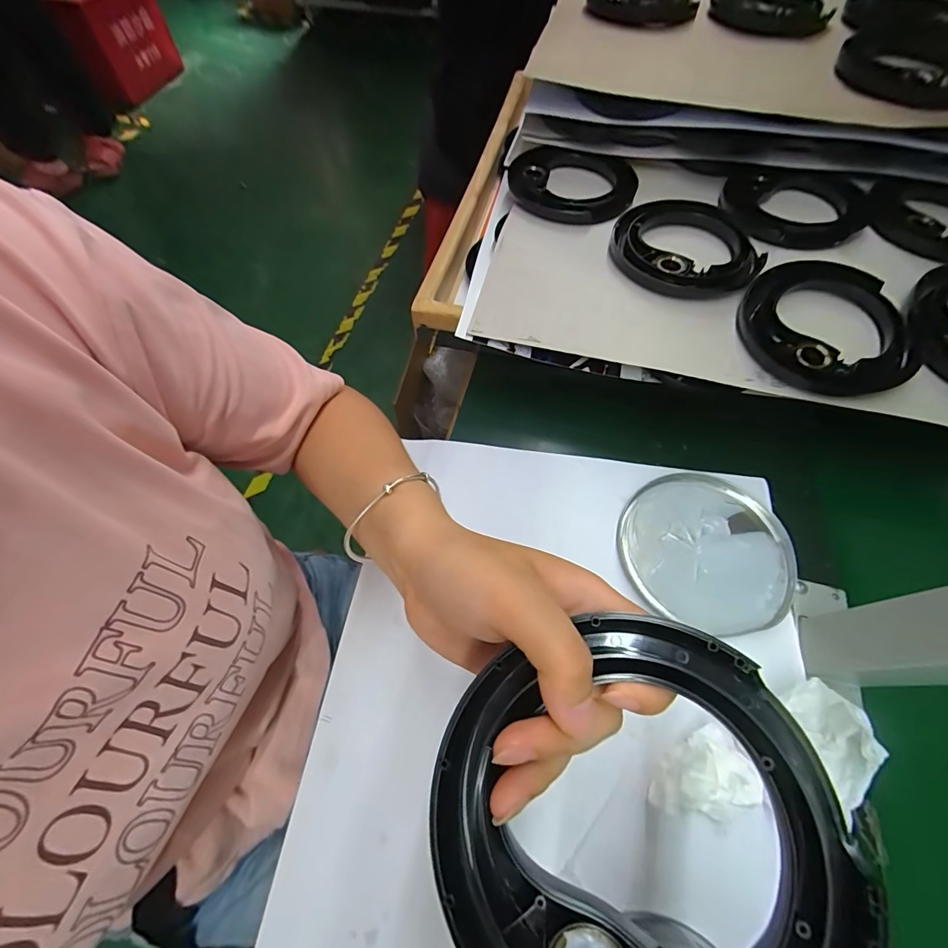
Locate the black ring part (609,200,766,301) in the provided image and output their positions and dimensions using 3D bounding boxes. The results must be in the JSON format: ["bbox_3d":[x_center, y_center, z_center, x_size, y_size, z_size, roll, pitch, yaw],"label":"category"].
[{"bbox_3d":[0.194,-0.210,0.395,0.132,0.016,0.132,41,69,19],"label":"black ring part"}]

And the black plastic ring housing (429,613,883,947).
[{"bbox_3d":[0.051,0.119,0.139,0.128,0.028,0.128,0,70,0],"label":"black plastic ring housing"}]

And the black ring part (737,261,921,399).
[{"bbox_3d":[0.289,-0.120,0.345,0.130,0.014,0.130,0,62,0],"label":"black ring part"}]

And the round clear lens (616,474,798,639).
[{"bbox_3d":[0.185,0.061,0.341,0.131,0.018,0.125,0,62,0],"label":"round clear lens"}]

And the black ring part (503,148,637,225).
[{"bbox_3d":[0.104,-0.313,0.456,0.131,0.013,0.131,0,62,0],"label":"black ring part"}]

